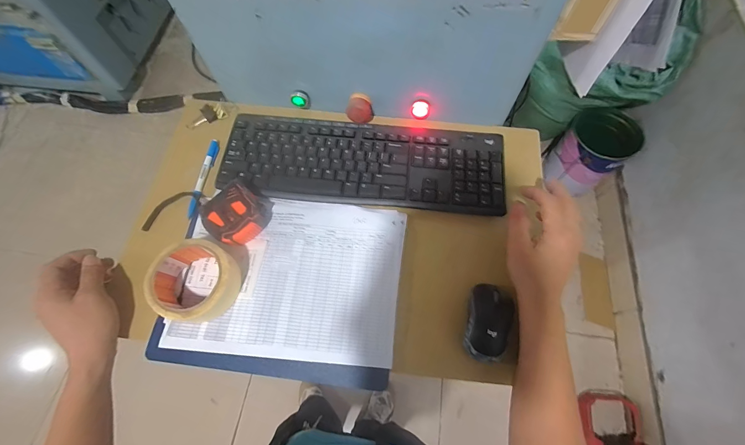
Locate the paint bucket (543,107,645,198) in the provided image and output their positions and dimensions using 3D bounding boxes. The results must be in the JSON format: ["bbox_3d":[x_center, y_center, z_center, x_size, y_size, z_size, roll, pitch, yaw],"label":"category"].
[{"bbox_3d":[1.047,-0.333,1.573,0.280,0.401,0.281,-1,66,1],"label":"paint bucket"}]

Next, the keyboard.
[{"bbox_3d":[-0.014,-0.097,0.491,0.426,0.022,0.145,4,66,4],"label":"keyboard"}]

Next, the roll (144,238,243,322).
[{"bbox_3d":[-0.225,0.078,0.409,0.099,0.064,0.094,-1,66,1],"label":"roll"}]

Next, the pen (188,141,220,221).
[{"bbox_3d":[-0.265,-0.071,0.495,0.015,0.013,0.135,7,67,5],"label":"pen"}]

